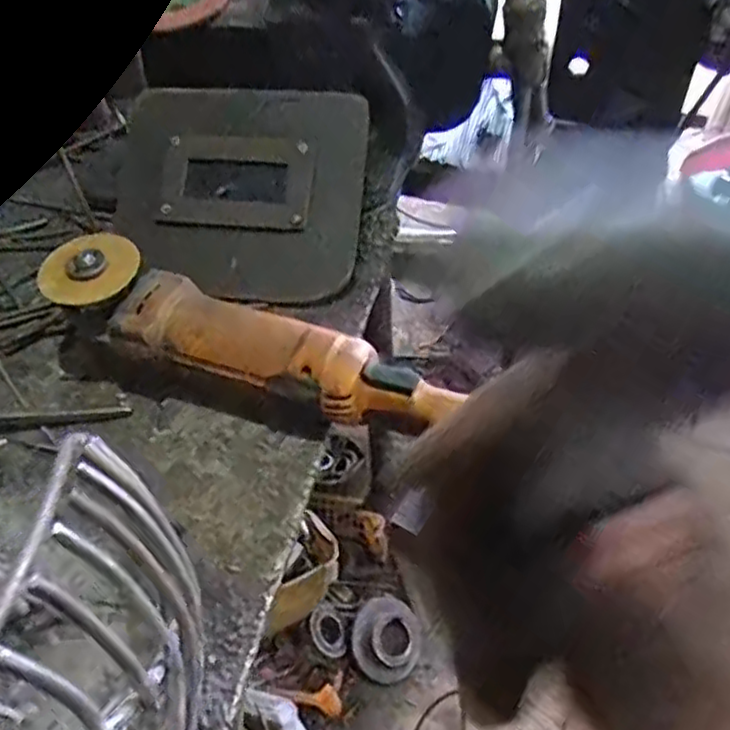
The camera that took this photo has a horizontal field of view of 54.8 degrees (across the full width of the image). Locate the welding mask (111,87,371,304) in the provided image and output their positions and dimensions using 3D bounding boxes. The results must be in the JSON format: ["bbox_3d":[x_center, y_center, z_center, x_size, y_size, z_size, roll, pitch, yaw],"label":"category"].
[{"bbox_3d":[-0.114,-0.147,0.610,0.221,0.022,0.173,5,91,10],"label":"welding mask"}]

